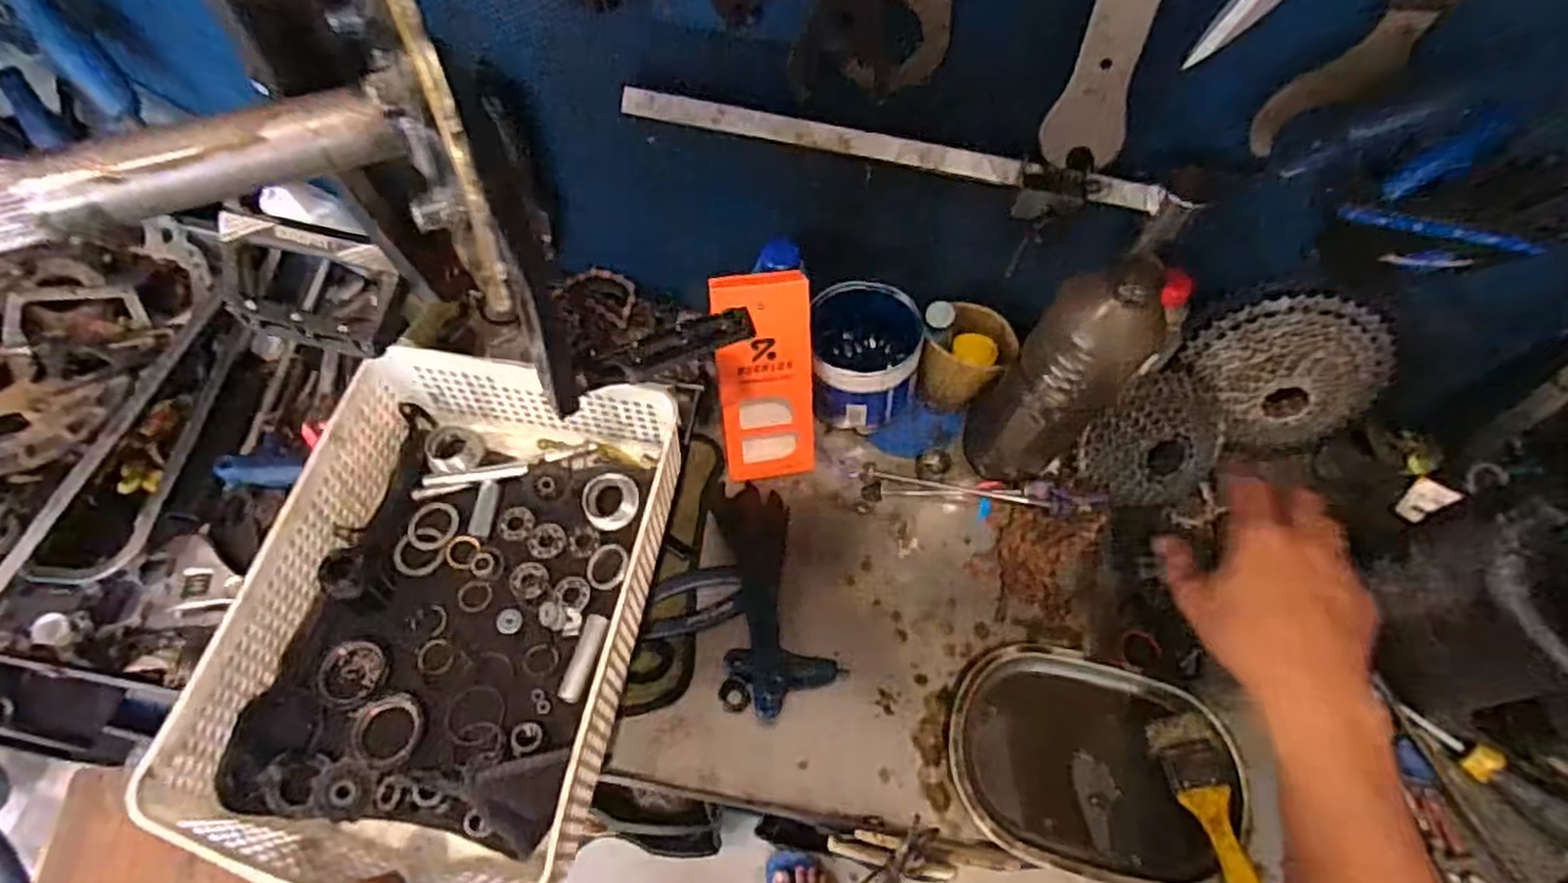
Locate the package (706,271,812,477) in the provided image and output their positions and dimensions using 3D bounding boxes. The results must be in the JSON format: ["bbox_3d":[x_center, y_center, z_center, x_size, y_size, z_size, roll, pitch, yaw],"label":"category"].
[{"bbox_3d":[-0.017,-0.055,0.635,0.082,0.184,0.047,-4,37,-5],"label":"package"}]

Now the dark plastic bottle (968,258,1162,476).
[{"bbox_3d":[0.221,-0.060,0.590,0.088,0.273,0.096,37,67,15],"label":"dark plastic bottle"}]

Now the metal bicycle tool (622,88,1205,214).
[{"bbox_3d":[0.084,-0.199,0.520,0.387,0.025,0.018,10,63,2],"label":"metal bicycle tool"}]

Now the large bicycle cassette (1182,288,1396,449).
[{"bbox_3d":[0.423,-0.056,0.629,0.152,0.130,0.032,53,28,-17],"label":"large bicycle cassette"}]

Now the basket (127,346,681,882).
[{"bbox_3d":[-0.219,0.102,0.520,0.235,0.087,0.340,10,63,2],"label":"basket"}]

